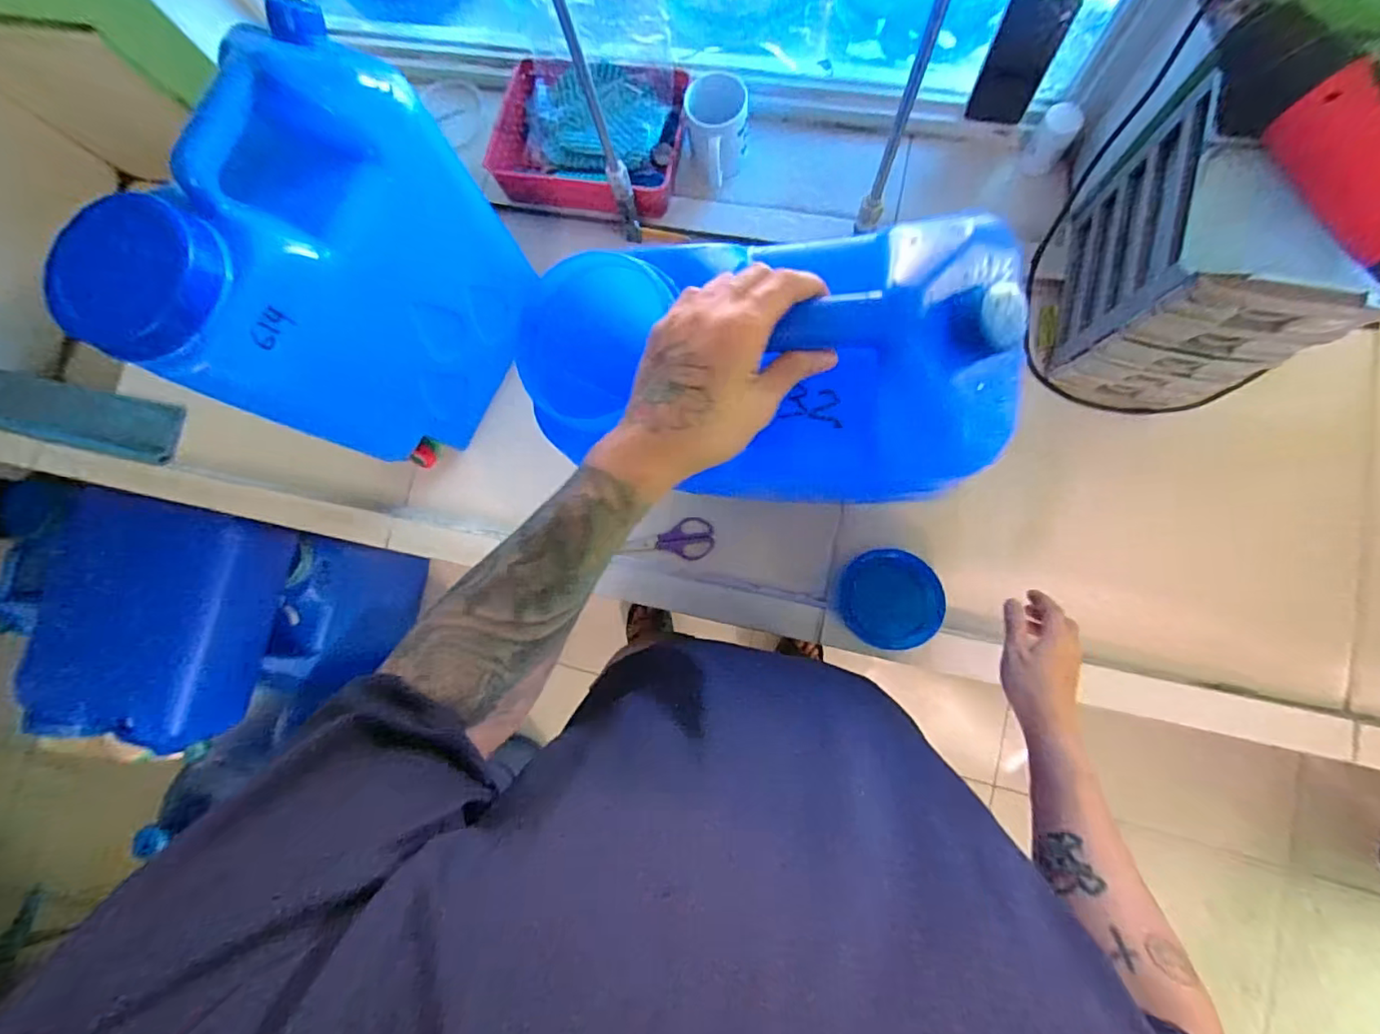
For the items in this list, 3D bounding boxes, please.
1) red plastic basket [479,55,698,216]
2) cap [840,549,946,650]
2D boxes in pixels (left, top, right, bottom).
[{"bbox_3d":[-0.140,-0.541,0.836,0.268,0.065,0.199,15,84,8],"label":"red plastic basket"},{"bbox_3d":[0.252,0.103,0.727,0.117,0.017,0.118,-1,83,6],"label":"cap"}]

